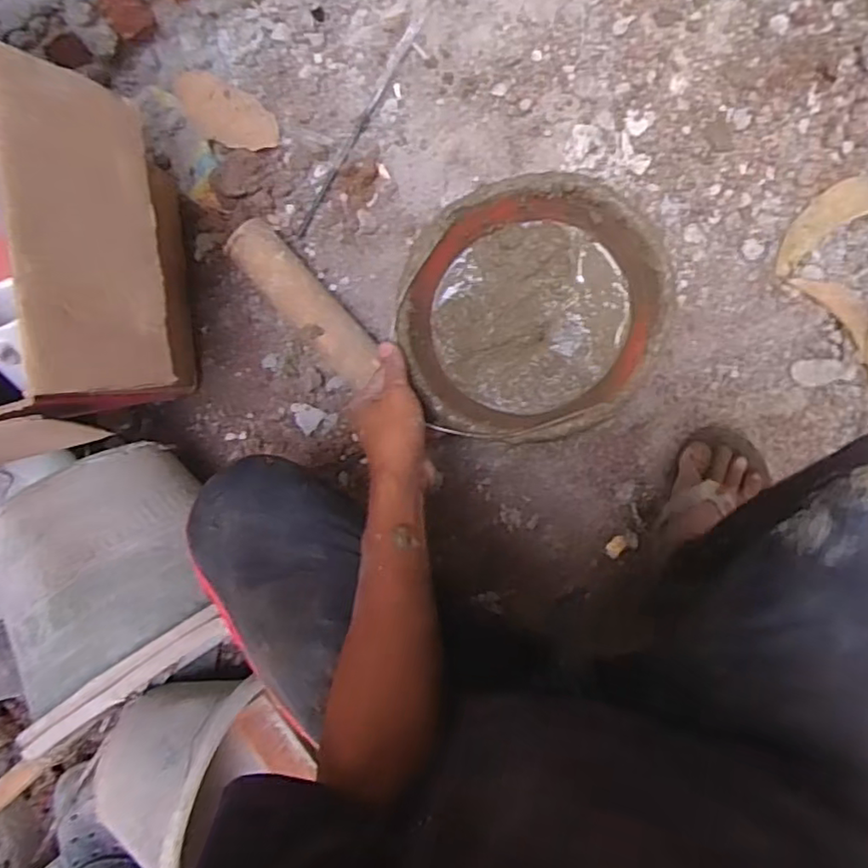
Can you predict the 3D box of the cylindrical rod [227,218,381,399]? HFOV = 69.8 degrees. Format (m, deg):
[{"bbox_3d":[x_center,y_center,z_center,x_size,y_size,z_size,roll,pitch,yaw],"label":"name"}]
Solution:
[{"bbox_3d":[-0.148,-0.152,0.725,0.057,0.064,0.214,-41,96,7],"label":"cylindrical rod"}]

